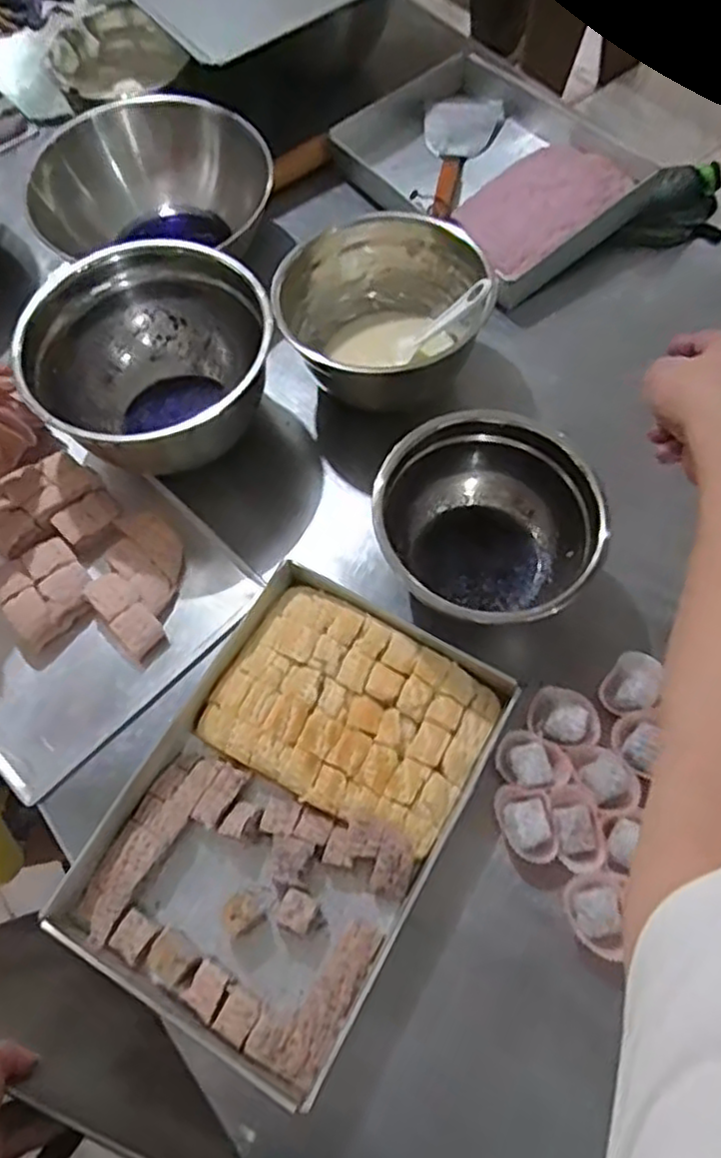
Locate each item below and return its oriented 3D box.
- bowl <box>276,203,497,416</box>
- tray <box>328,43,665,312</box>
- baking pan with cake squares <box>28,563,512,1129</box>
[{"bbox_3d":[0.020,-0.249,0.663,0.181,0.102,0.157,0,65,2],"label":"bowl"},{"bbox_3d":[0.146,-0.464,0.795,0.245,0.046,0.328,-37,69,-14],"label":"tray"},{"bbox_3d":[-0.047,0.168,0.529,0.213,0.062,0.317,27,69,14],"label":"baking pan with cake squares"}]

